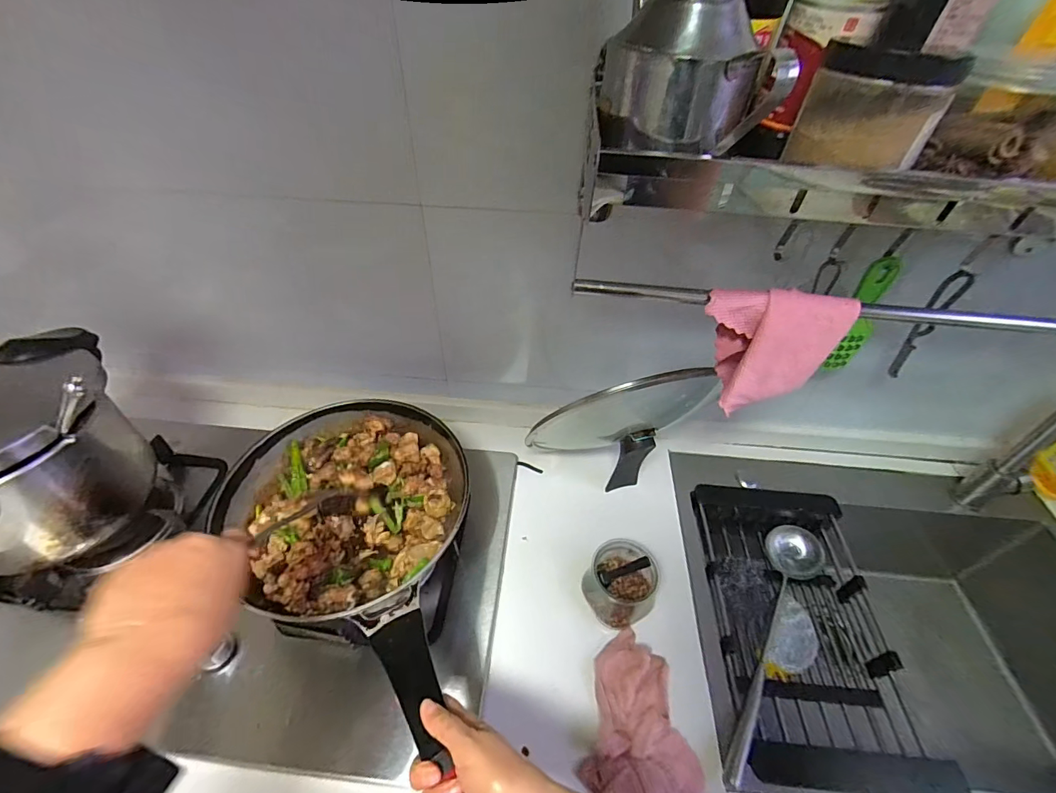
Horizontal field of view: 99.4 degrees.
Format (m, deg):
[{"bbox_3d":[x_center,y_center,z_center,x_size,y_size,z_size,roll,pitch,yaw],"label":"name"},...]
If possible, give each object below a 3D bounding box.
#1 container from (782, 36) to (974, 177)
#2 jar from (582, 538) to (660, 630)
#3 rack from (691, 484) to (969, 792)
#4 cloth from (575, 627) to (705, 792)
[{"bbox_3d":[0.242,-0.204,0.316,0.080,0.062,0.093,28,51,23],"label":"container"},{"bbox_3d":[0.120,0.246,0.588,0.094,0.080,0.094,10,46,7],"label":"jar"},{"bbox_3d":[0.378,0.316,0.658,0.248,0.092,0.401,6,46,3],"label":"rack"},{"bbox_3d":[0.115,0.367,0.511,0.129,0.041,0.178,-6,46,-8],"label":"cloth"}]

